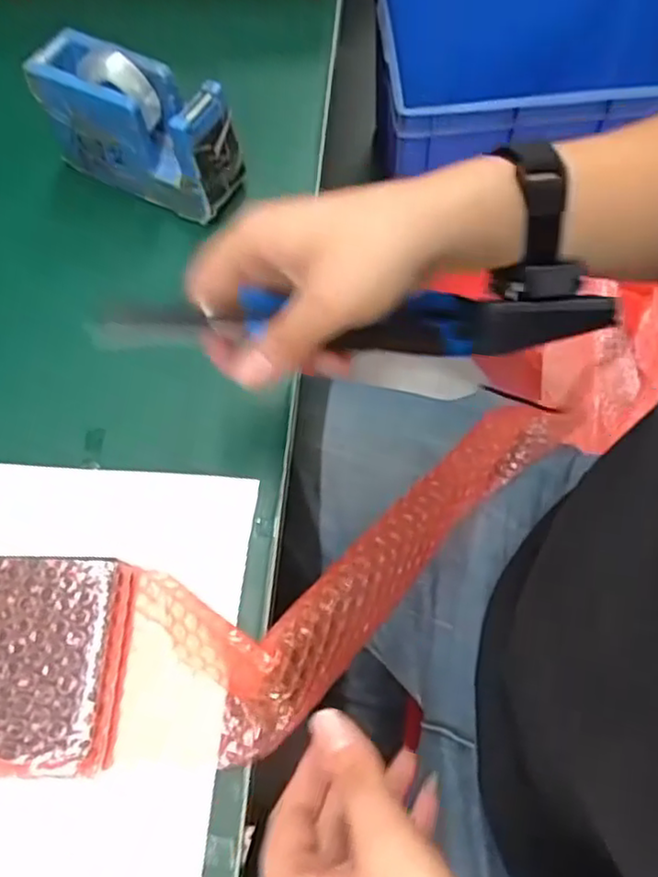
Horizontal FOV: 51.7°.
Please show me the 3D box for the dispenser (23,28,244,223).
[{"bbox_3d":[-0.126,-0.207,0.456,0.135,0.086,0.050,26,68,15],"label":"dispenser"}]

